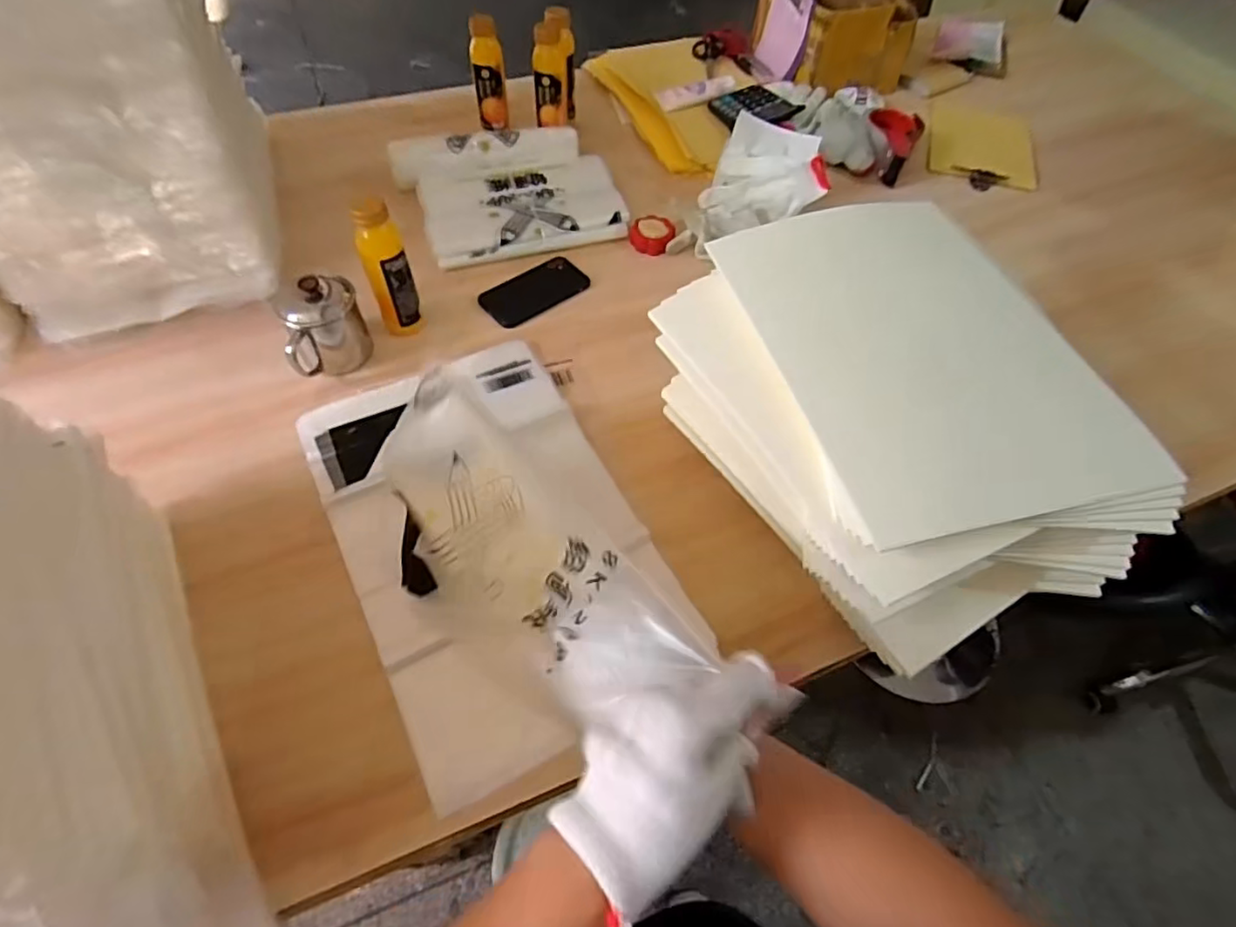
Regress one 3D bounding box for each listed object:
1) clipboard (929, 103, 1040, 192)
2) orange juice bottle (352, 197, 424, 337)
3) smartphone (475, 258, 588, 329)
[{"bbox_3d":[0.668,-0.585,1.140,0.182,0.027,0.299,14,56,6],"label":"clipboard"},{"bbox_3d":[-0.275,-0.232,0.745,0.050,0.165,0.044,-13,58,-12],"label":"orange juice bottle"},{"bbox_3d":[-0.116,-0.243,0.871,0.150,0.009,0.079,-34,64,-23],"label":"smartphone"}]

